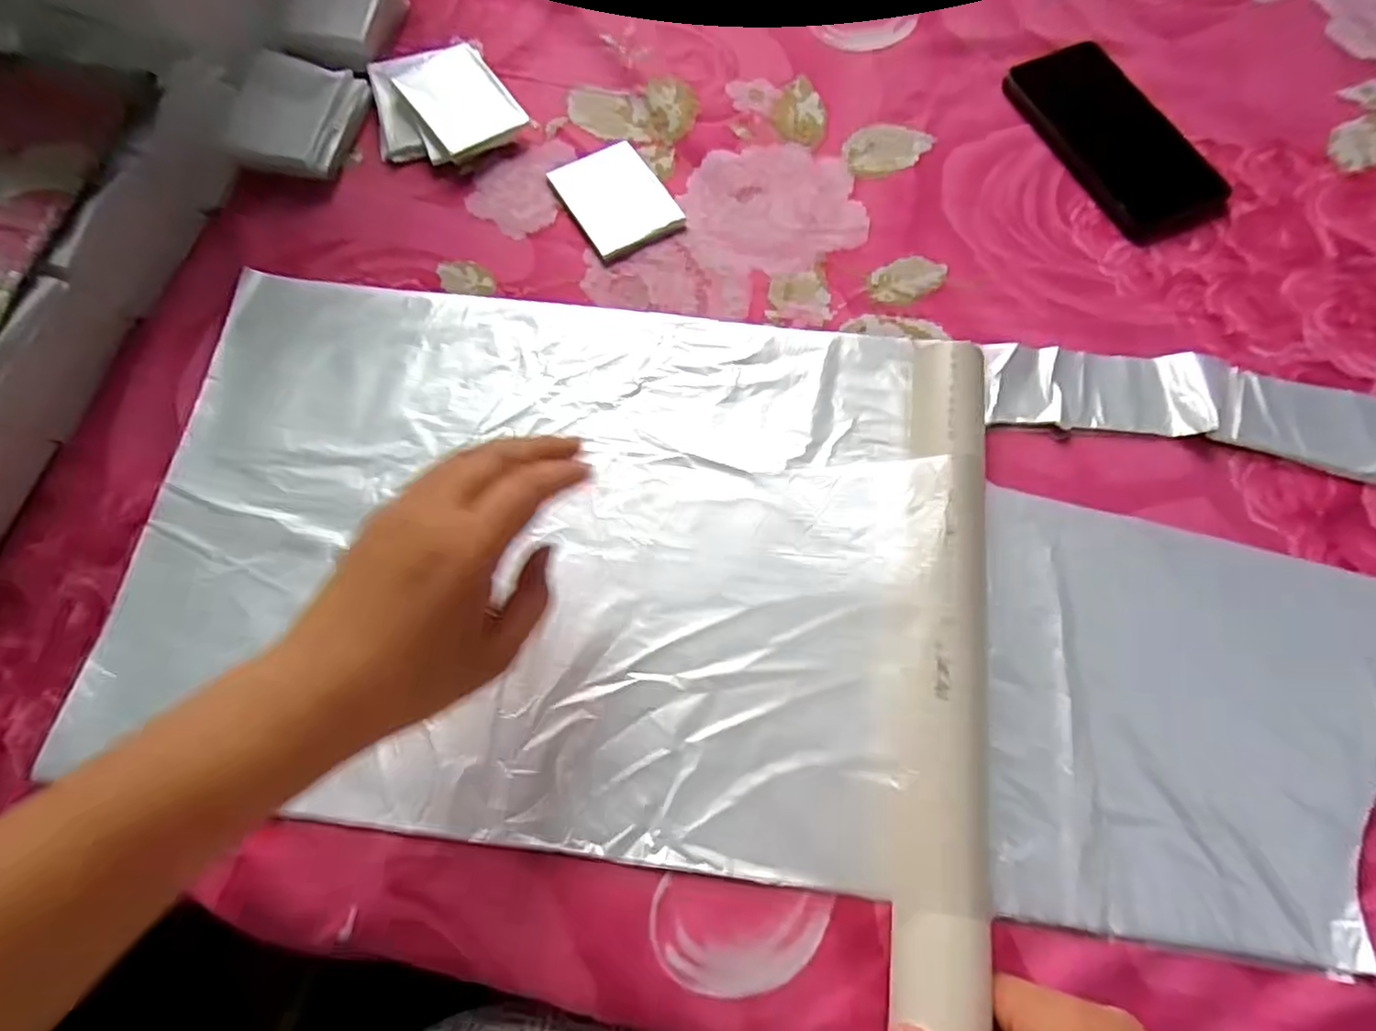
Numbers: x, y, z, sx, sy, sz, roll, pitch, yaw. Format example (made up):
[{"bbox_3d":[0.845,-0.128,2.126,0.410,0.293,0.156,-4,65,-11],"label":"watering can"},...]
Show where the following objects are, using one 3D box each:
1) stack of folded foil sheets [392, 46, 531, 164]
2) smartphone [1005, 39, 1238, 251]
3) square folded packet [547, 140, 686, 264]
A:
[{"bbox_3d":[-0.157,-0.290,0.467,0.063,0.009,0.079,-34,82,-15],"label":"stack of folded foil sheets"},{"bbox_3d":[0.295,-0.262,0.464,0.079,0.012,0.163,-24,71,-7],"label":"smartphone"},{"bbox_3d":[-0.050,-0.216,0.455,0.064,0.006,0.087,-30,72,-9],"label":"square folded packet"}]

